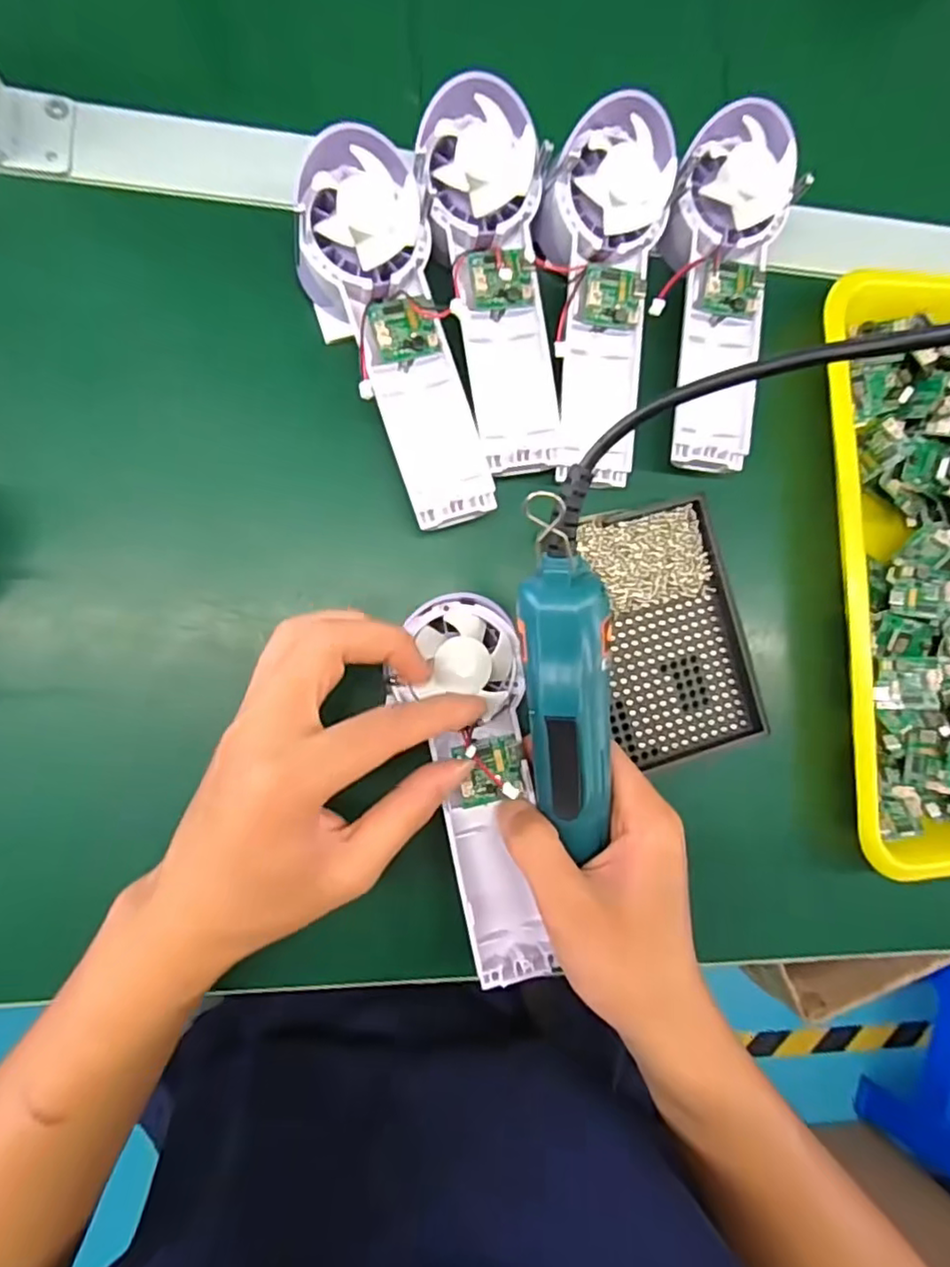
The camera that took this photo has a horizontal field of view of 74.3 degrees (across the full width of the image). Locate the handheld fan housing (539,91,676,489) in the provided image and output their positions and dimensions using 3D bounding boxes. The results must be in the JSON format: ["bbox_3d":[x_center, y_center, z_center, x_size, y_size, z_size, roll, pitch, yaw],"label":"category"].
[{"bbox_3d":[0.066,-0.169,0.327,0.058,0.028,0.174,-1,104,-9],"label":"handheld fan housing"}]

